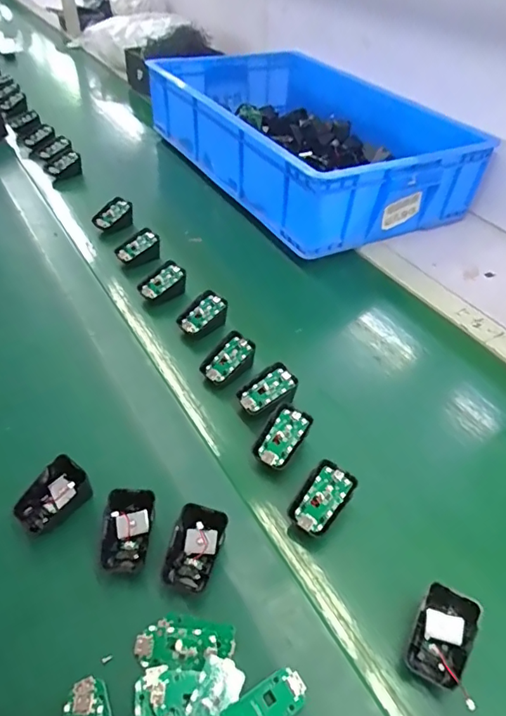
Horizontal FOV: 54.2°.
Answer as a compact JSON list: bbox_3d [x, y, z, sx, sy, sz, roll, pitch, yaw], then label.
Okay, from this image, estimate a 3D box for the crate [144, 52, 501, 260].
[{"bbox_3d":[0.074,-0.468,1.012,0.411,0.129,0.708,-16,47,-18],"label":"crate"}]

